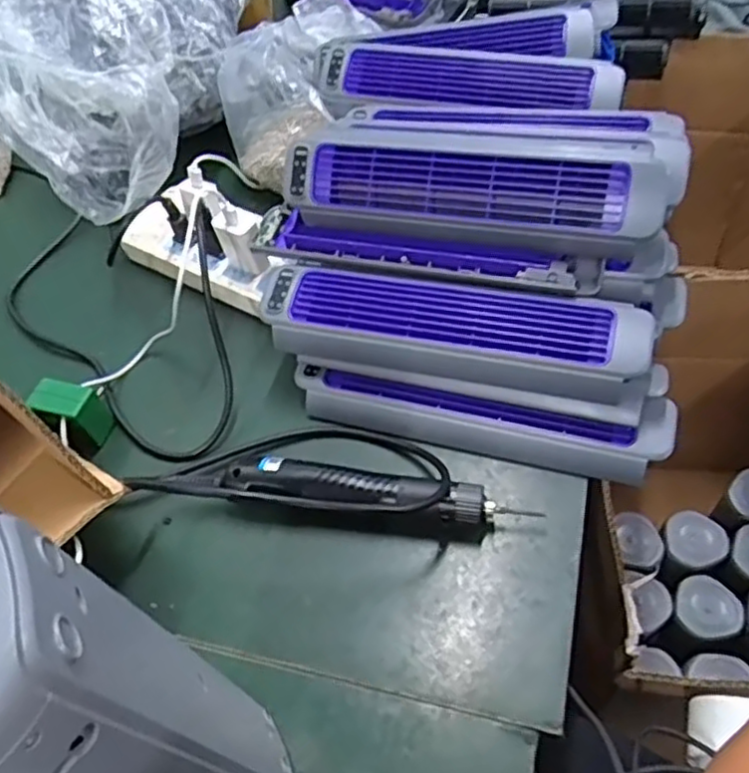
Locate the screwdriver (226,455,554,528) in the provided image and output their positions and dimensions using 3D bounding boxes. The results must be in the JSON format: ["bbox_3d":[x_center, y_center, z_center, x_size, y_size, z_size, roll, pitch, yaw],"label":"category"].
[{"bbox_3d":[-0.001,0.081,0.519,0.223,0.032,0.035,5,55,12],"label":"screwdriver"}]

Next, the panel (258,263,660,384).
[{"bbox_3d":[0.055,-0.046,0.540,0.300,0.030,0.071,9,79,18],"label":"panel"}]

